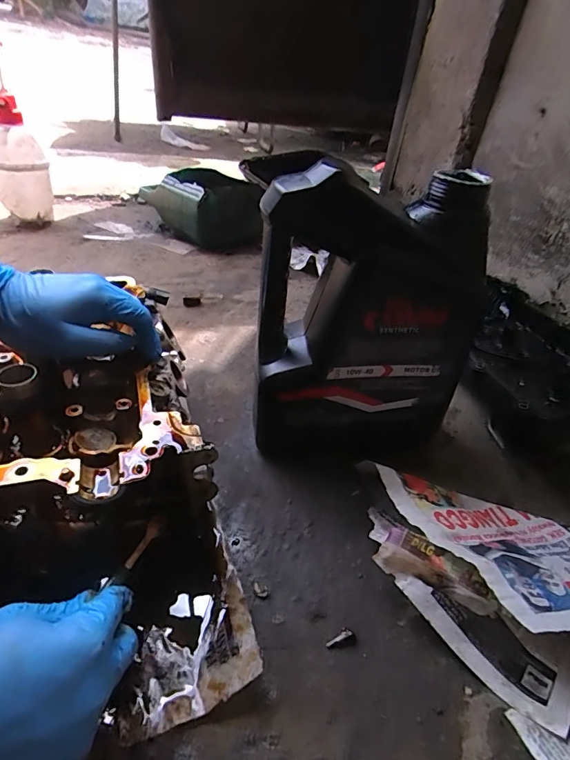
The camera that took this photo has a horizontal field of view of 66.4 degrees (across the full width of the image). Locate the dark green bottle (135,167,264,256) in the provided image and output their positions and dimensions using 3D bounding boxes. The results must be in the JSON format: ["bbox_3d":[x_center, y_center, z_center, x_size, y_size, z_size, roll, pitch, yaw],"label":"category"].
[{"bbox_3d":[-0.172,-0.390,0.992,0.143,0.119,0.292,-26,48,-35],"label":"dark green bottle"}]

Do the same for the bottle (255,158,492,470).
[{"bbox_3d":[0.070,-0.040,0.419,0.189,0.284,0.095,-3,38,-13],"label":"bottle"}]

